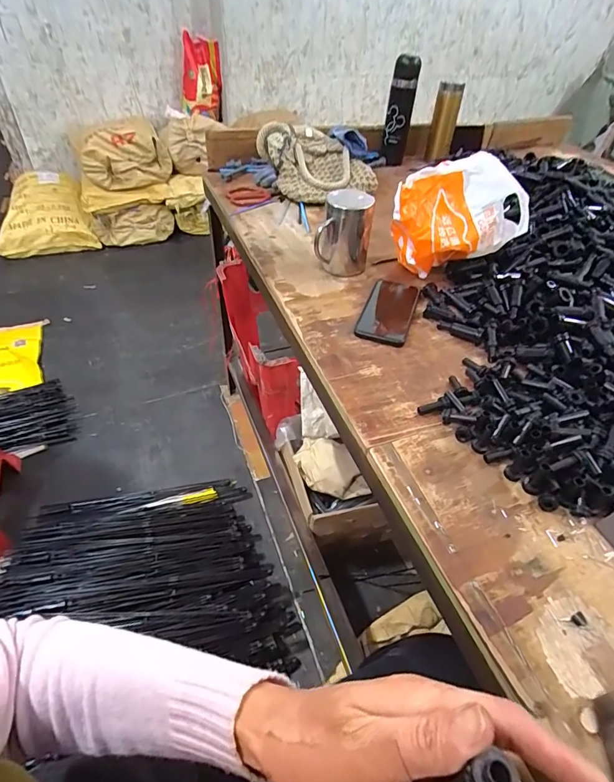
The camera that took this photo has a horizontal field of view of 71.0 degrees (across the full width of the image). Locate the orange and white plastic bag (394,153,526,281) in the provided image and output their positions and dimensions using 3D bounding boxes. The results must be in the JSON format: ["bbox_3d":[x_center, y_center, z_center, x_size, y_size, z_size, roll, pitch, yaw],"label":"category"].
[{"bbox_3d":[0.237,-0.272,0.699,0.204,0.155,0.105,-11,46,-11],"label":"orange and white plastic bag"}]

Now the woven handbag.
[{"bbox_3d":[0.023,-0.514,0.977,0.218,0.126,0.197,-20,50,-22],"label":"woven handbag"}]

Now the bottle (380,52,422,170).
[{"bbox_3d":[0.233,-0.698,1.092,0.064,0.237,0.061,14,46,9],"label":"bottle"}]

